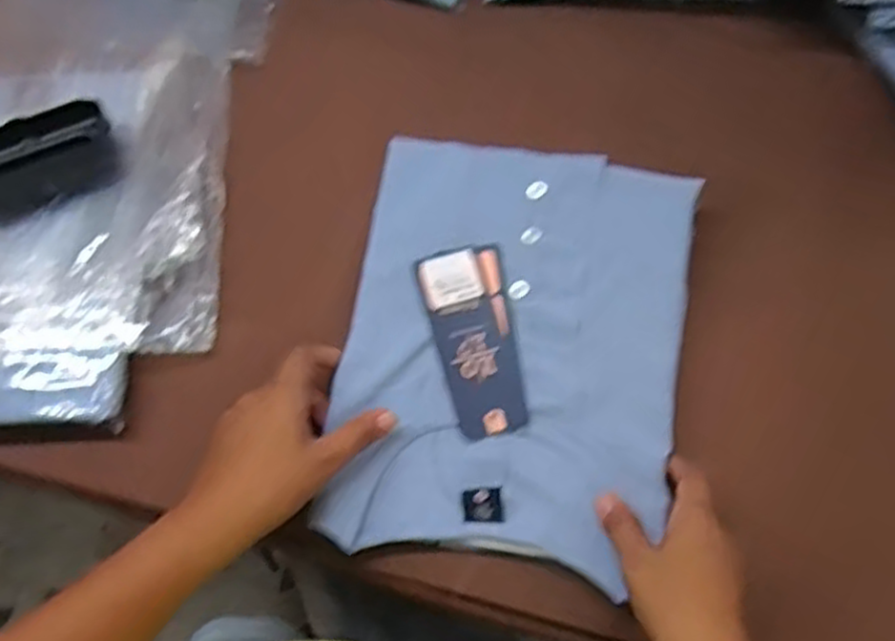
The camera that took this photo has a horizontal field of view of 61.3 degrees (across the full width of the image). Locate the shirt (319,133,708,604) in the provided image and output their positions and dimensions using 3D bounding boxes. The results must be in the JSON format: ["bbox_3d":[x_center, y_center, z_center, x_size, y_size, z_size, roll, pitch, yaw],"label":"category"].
[{"bbox_3d":[0.043,0.017,0.486,0.209,0.032,0.263,8,70,4],"label":"shirt"}]

